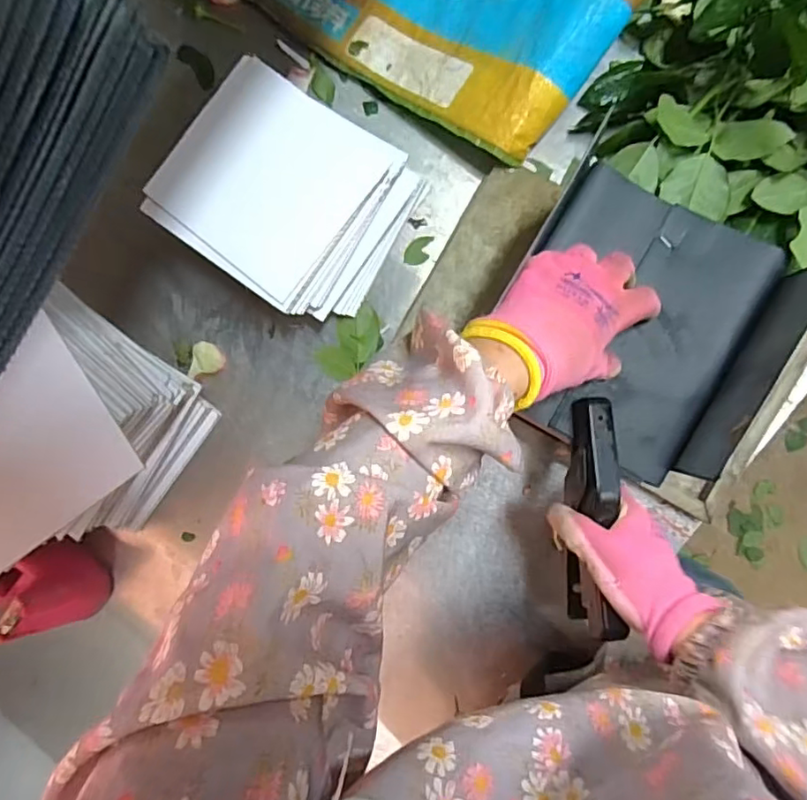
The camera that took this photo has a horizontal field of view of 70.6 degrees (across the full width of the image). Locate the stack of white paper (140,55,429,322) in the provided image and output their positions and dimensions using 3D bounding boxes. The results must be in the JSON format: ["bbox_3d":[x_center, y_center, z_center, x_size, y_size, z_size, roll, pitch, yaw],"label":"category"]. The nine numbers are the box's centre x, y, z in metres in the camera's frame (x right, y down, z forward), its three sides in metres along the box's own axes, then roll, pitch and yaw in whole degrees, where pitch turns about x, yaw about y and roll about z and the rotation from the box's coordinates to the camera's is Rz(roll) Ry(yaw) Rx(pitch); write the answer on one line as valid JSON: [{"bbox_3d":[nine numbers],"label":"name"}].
[{"bbox_3d":[-0.103,-0.195,0.540,0.202,0.093,0.189,34,93,3],"label":"stack of white paper"}]

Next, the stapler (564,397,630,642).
[{"bbox_3d":[0.142,0.085,0.431,0.036,0.050,0.171,1,88,4],"label":"stapler"}]

